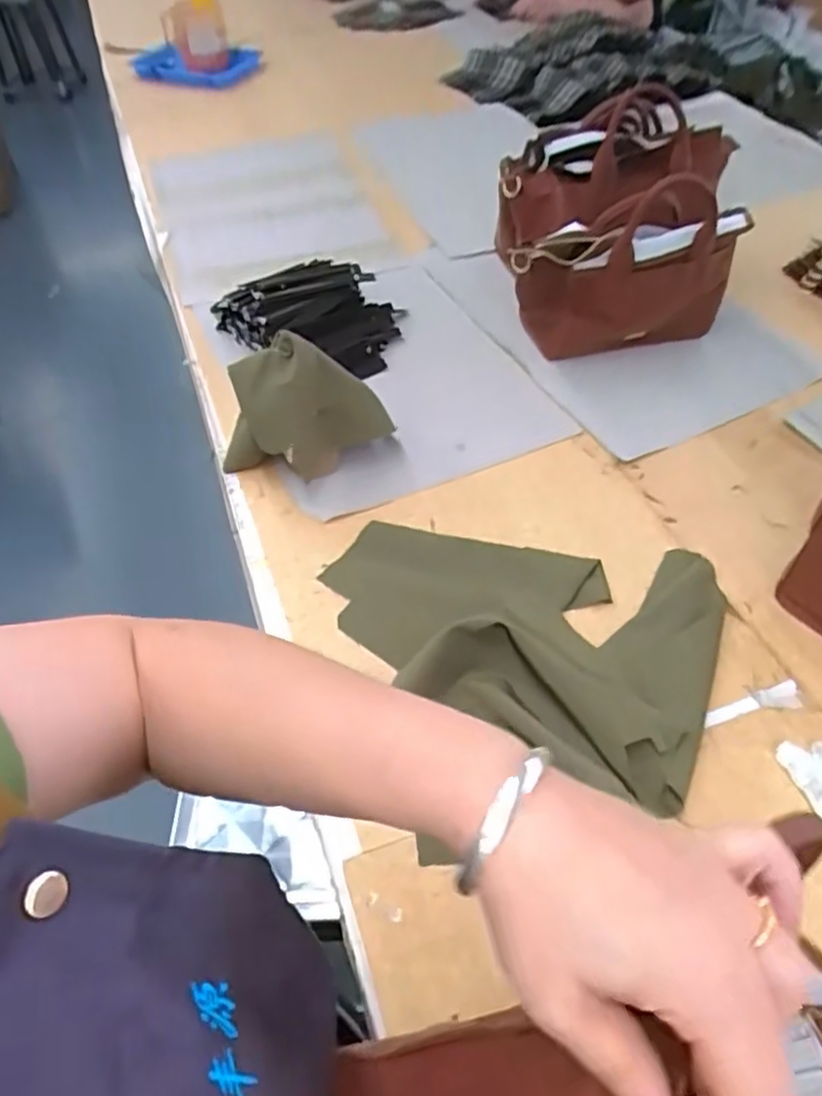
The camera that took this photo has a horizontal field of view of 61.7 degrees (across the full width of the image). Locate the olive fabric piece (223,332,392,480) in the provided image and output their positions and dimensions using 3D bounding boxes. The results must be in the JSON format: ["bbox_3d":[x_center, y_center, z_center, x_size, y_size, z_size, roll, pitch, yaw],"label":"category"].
[{"bbox_3d":[-0.121,-0.146,0.768,0.192,0.175,0.054,-12,52,-7],"label":"olive fabric piece"}]

